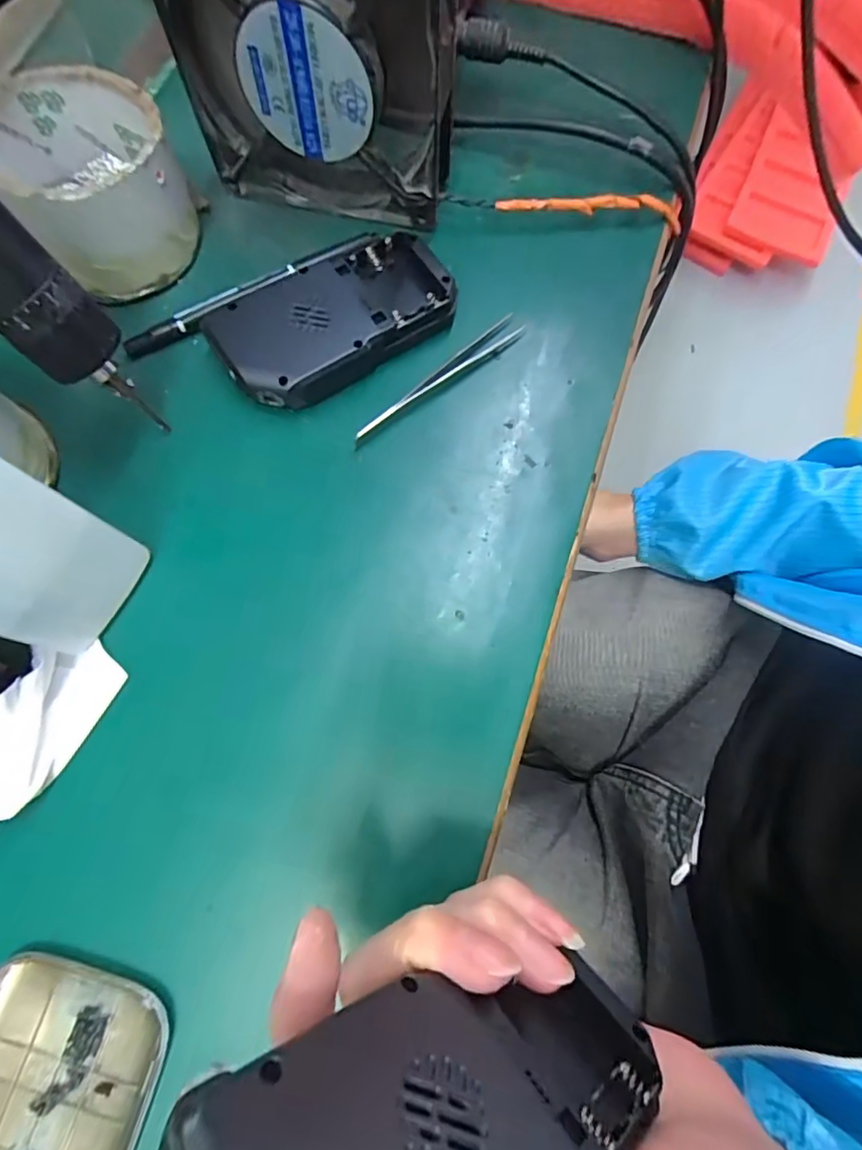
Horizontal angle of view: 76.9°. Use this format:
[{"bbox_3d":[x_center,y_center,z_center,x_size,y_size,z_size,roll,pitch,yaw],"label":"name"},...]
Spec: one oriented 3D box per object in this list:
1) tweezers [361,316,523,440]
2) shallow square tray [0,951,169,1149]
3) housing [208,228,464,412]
[{"bbox_3d":[0.004,-0.098,0.266,0.102,0.007,0.011,-37,79,-11],"label":"tweezers"},{"bbox_3d":[-0.131,0.173,0.185,0.071,0.010,0.071,16,74,2],"label":"shallow square tray"},{"bbox_3d":[-0.047,-0.126,0.267,0.112,0.023,0.063,-36,78,-11],"label":"housing"}]

